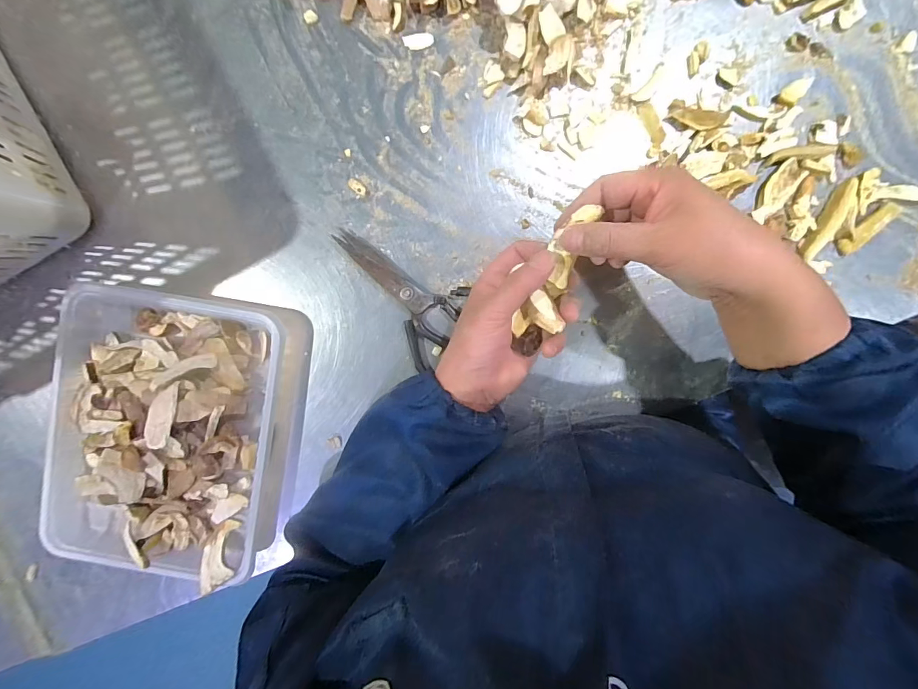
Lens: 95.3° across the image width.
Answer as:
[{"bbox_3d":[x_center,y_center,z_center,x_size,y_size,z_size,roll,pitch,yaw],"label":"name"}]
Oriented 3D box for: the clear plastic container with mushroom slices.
[{"bbox_3d":[-0.271,0.090,0.387,0.226,0.076,0.269,7,94,3],"label":"clear plastic container with mushroom slices"}]

